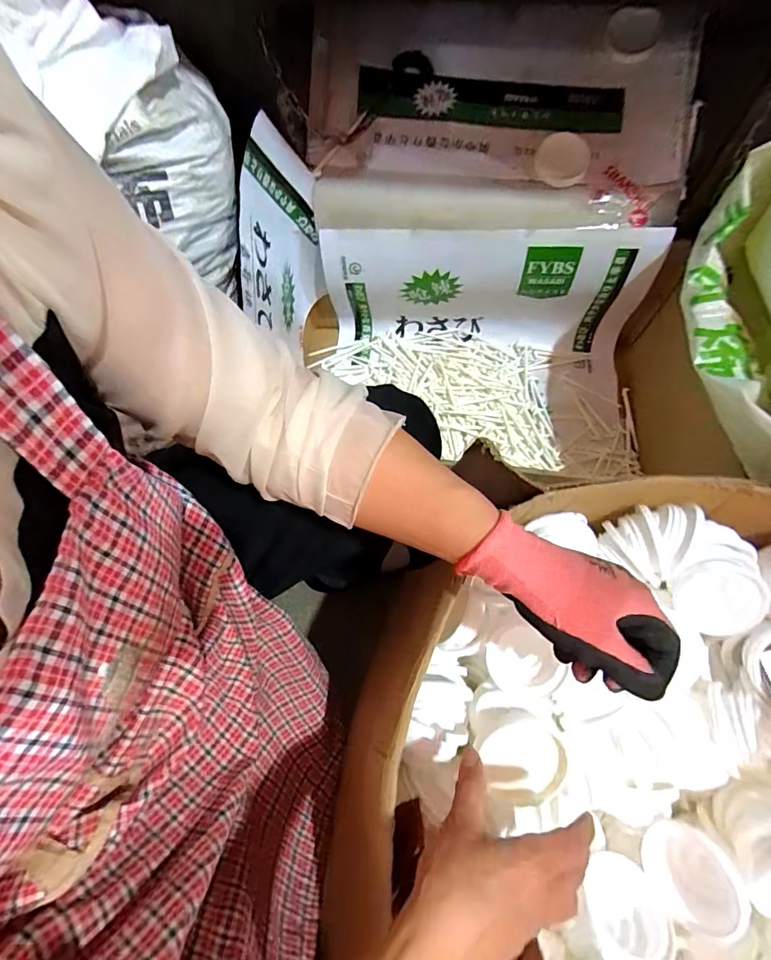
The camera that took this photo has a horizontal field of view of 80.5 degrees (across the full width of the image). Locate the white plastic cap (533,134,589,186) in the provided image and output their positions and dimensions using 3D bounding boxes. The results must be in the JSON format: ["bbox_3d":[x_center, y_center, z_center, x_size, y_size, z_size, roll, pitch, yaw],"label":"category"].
[{"bbox_3d":[0.278,-0.505,0.718,0.081,0.013,0.080,0,93,-2],"label":"white plastic cap"}]

